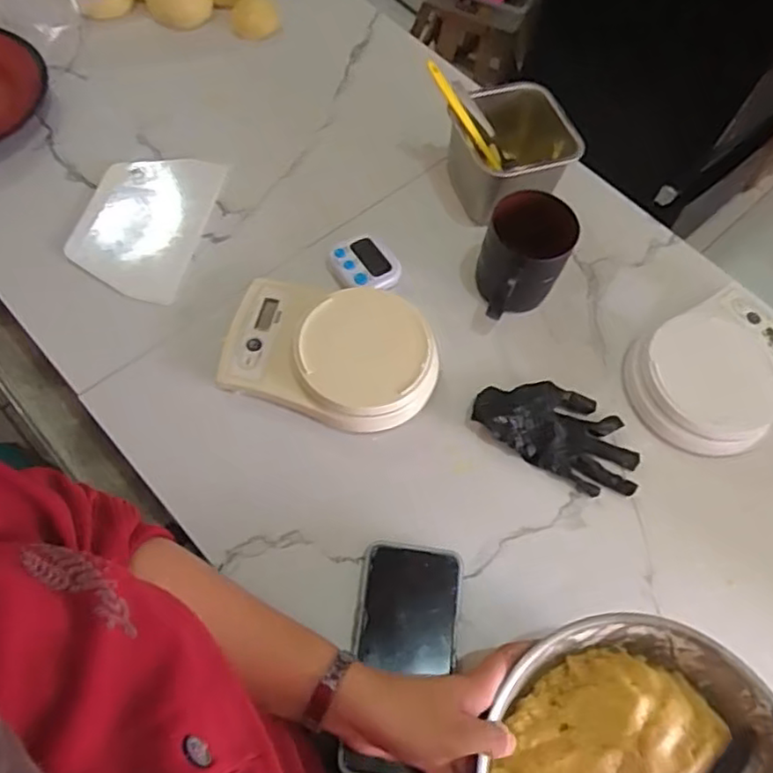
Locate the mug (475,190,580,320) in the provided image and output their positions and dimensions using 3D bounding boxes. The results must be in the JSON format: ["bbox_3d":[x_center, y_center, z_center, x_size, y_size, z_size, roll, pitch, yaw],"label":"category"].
[{"bbox_3d":[0.134,-0.125,0.641,0.080,0.092,0.104,20,63,5],"label":"mug"}]

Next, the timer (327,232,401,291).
[{"bbox_3d":[-0.022,-0.125,0.667,0.062,0.024,0.073,-33,70,-20],"label":"timer"}]

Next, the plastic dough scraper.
[{"bbox_3d":[-0.258,-0.177,0.686,0.126,0.009,0.183,14,65,0],"label":"plastic dough scraper"}]

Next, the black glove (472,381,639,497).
[{"bbox_3d":[0.161,0.038,0.596,0.155,0.025,0.083,26,63,8],"label":"black glove"}]

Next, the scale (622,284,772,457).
[{"bbox_3d":[0.331,-0.018,0.631,0.198,0.041,0.141,-31,69,-19],"label":"scale"}]

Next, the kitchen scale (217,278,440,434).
[{"bbox_3d":[-0.052,-0.033,0.609,0.201,0.040,0.140,12,62,1],"label":"kitchen scale"}]

